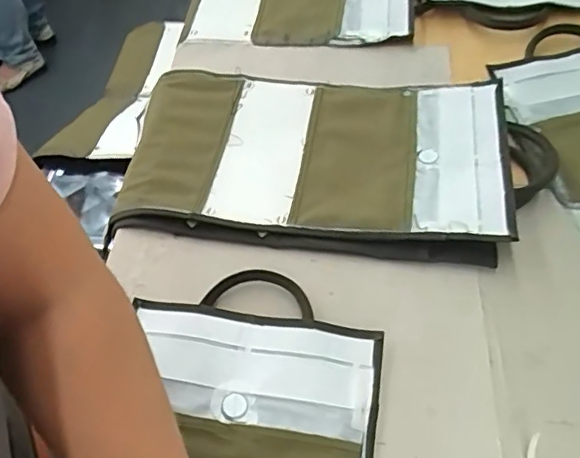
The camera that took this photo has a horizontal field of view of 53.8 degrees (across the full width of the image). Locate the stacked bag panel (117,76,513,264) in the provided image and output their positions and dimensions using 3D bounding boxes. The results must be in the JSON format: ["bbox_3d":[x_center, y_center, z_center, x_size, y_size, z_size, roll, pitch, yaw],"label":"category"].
[{"bbox_3d":[0.024,-0.086,0.631,0.412,0.036,0.236,6,54,9],"label":"stacked bag panel"}]

